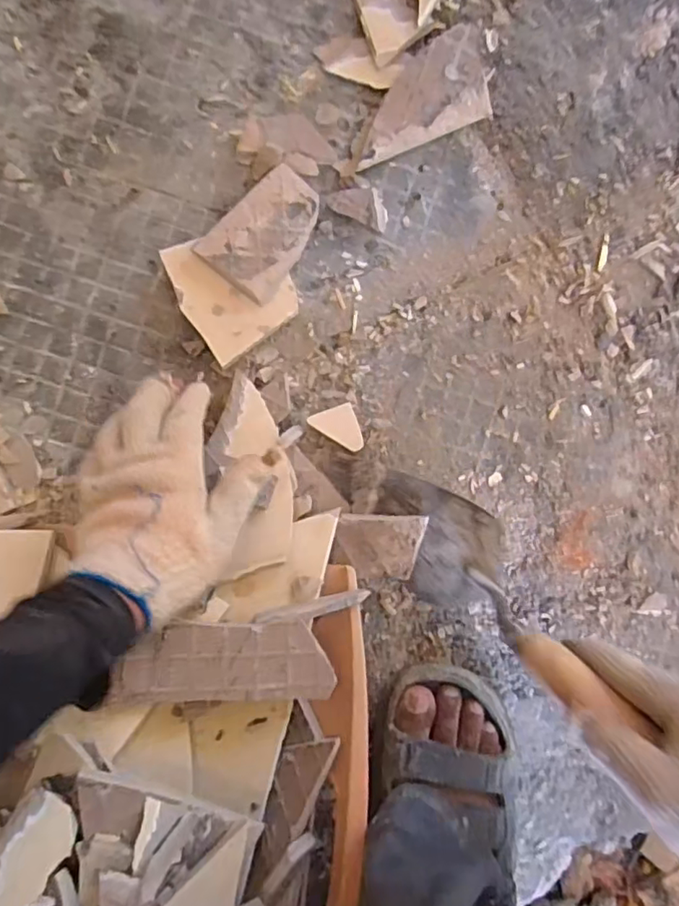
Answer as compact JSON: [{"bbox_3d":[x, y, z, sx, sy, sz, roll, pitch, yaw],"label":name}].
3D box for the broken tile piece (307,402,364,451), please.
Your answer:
[{"bbox_3d":[-0.002,-0.018,0.481,0.038,0.011,0.040,-20,90,-2],"label":"broken tile piece"}]

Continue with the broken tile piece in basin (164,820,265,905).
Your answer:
[{"bbox_3d":[-0.067,0.262,0.339,0.067,0.004,0.046,-31,96,-32],"label":"broken tile piece in basin"}]

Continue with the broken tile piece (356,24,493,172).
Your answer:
[{"bbox_3d":[0.067,-0.302,0.487,0.132,0.015,0.075,-24,90,-2],"label":"broken tile piece"}]

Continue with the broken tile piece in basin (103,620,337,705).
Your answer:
[{"bbox_3d":[-0.078,0.148,0.403,0.148,0.006,0.054,3,89,-14],"label":"broken tile piece in basin"}]

